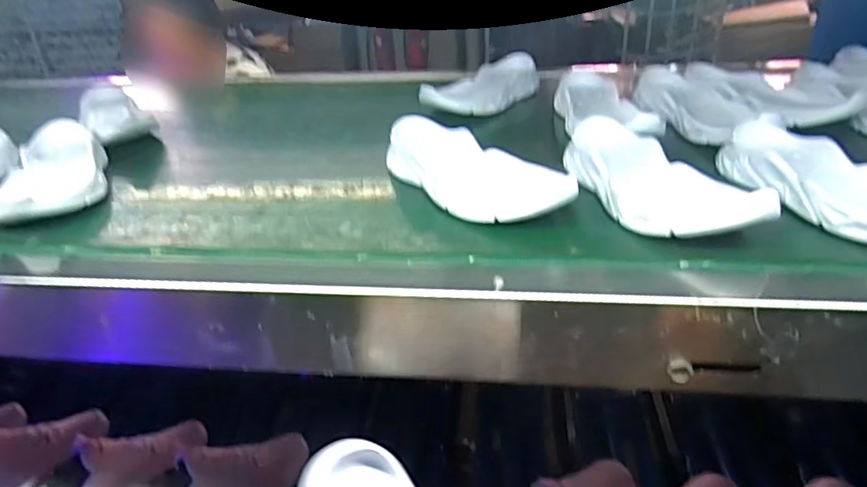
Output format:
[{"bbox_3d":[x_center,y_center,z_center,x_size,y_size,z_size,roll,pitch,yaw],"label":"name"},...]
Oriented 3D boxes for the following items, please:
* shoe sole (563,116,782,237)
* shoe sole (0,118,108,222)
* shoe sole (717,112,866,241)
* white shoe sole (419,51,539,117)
[{"bbox_3d":[0.185,-0.058,0.501,0.076,0.040,0.223,-7,28,-10],"label":"shoe sole"},{"bbox_3d":[-0.394,-0.080,0.599,0.085,0.036,0.248,-13,29,-20],"label":"shoe sole"},{"bbox_3d":[0.336,-0.053,0.475,0.076,0.039,0.234,-7,28,-10],"label":"shoe sole"},{"bbox_3d":[0.073,-0.224,0.809,0.095,0.049,0.220,12,31,25],"label":"white shoe sole"}]

